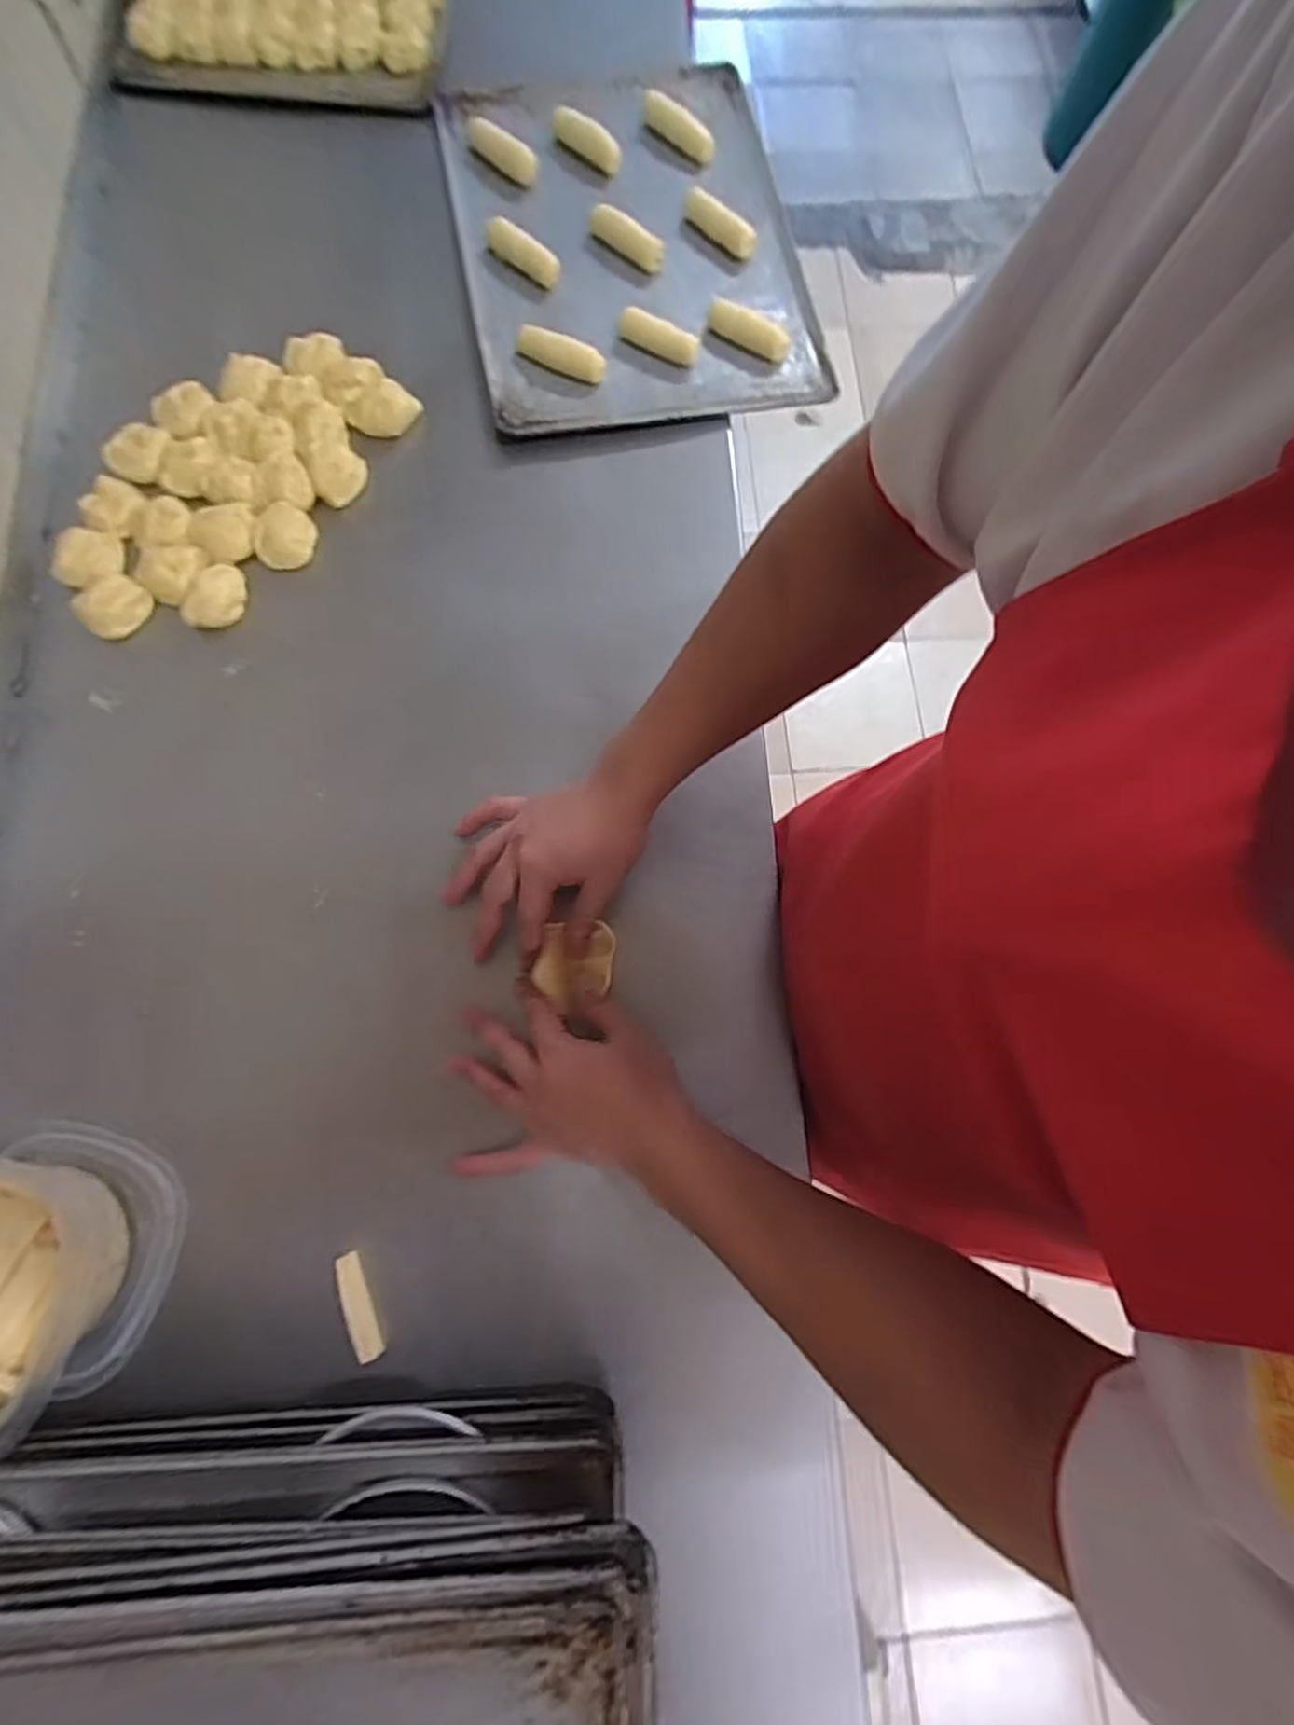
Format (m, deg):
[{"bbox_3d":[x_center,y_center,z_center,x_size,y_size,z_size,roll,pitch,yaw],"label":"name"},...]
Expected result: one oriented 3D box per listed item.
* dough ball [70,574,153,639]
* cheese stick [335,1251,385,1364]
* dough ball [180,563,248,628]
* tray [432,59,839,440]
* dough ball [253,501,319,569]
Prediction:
[{"bbox_3d":[-0.445,-0.216,0.569,0.038,0.023,0.053,44,79,8],"label":"dough ball"},{"bbox_3d":[-0.194,0.297,0.457,0.019,0.008,0.066,-22,78,-7],"label":"cheese stick"},{"bbox_3d":[-0.365,-0.223,0.577,0.058,0.024,0.036,-35,80,-10],"label":"dough ball"},{"bbox_3d":[-0.019,-0.625,0.678,0.324,0.024,0.438,-11,77,-4],"label":"tray"},{"bbox_3d":[-0.314,-0.284,0.593,0.048,0.028,0.047,-10,77,-4],"label":"dough ball"}]

